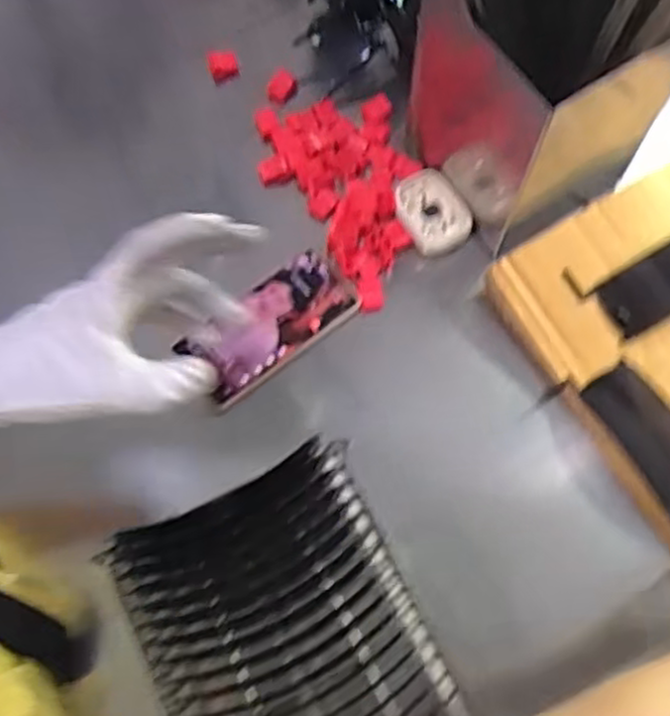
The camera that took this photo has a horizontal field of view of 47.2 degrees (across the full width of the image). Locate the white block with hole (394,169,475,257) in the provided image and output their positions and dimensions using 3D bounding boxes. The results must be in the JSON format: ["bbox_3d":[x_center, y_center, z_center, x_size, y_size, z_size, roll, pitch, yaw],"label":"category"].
[{"bbox_3d":[0.090,-0.135,0.709,0.062,0.029,0.071,-13,70,-5],"label":"white block with hole"}]

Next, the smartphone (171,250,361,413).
[{"bbox_3d":[-0.055,-0.028,0.667,0.156,0.014,0.069,-37,80,-18],"label":"smartphone"}]

